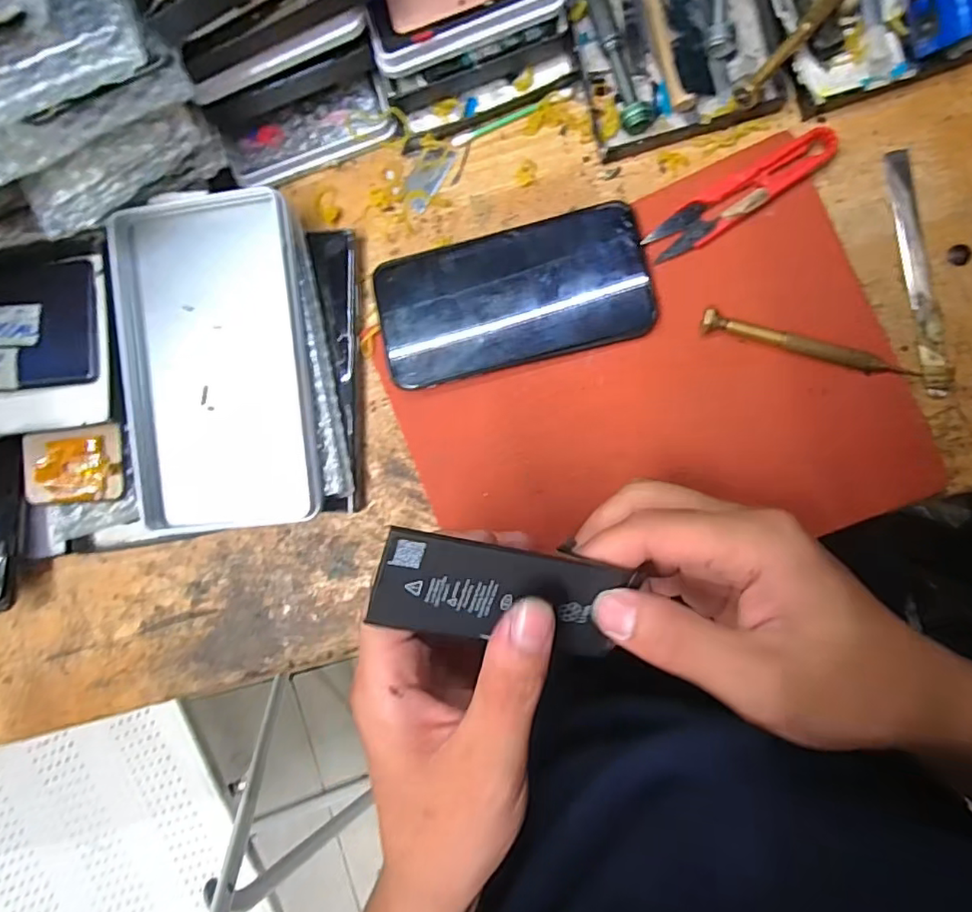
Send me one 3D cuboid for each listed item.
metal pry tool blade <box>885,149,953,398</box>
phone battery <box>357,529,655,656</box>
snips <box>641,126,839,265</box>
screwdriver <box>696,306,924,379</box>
[{"bbox_3d":[0.222,-0.094,0.295,0.013,0.004,0.126,-10,90,8],"label":"metal pry tool blade"},{"bbox_3d":[0.007,0.053,0.222,0.097,0.005,0.042,12,109,-14],"label":"phone battery"},{"bbox_3d":[0.133,-0.137,0.303,0.100,0.009,0.023,-31,87,8],"label":"snips"},{"bbox_3d":[0.167,-0.056,0.297,0.112,0.012,0.010,16,94,7],"label":"screwdriver"}]

